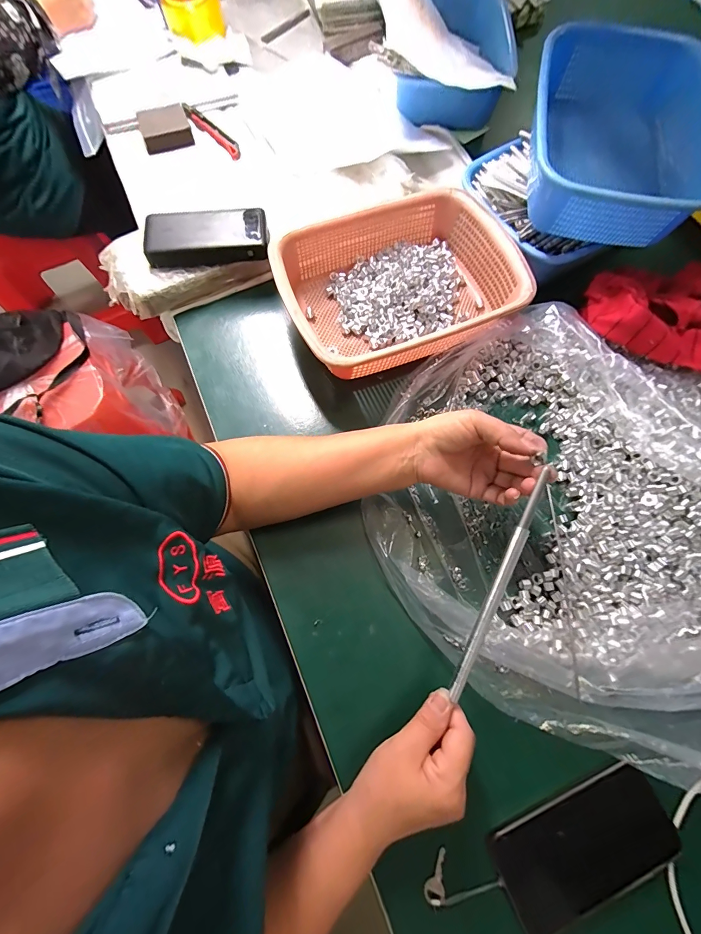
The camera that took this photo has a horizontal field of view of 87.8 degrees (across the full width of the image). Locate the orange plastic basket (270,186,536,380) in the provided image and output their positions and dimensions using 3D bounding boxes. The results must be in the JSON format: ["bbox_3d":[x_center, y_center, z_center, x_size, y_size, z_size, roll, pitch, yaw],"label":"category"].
[{"bbox_3d":[0.061,-0.231,0.469,0.293,0.074,0.210,-22,74,-8],"label":"orange plastic basket"}]

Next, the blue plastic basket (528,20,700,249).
[{"bbox_3d":[0.321,-0.400,0.451,0.197,0.084,0.261,12,73,2],"label":"blue plastic basket"}]

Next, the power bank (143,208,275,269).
[{"bbox_3d":[-0.184,-0.297,0.473,0.151,0.029,0.075,-6,72,1],"label":"power bank"}]

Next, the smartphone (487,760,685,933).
[{"bbox_3d":[0.210,0.339,0.328,0.159,0.015,0.078,-23,75,-9],"label":"smartphone"}]

